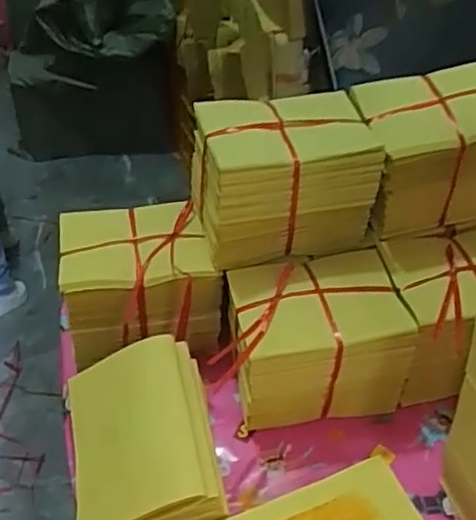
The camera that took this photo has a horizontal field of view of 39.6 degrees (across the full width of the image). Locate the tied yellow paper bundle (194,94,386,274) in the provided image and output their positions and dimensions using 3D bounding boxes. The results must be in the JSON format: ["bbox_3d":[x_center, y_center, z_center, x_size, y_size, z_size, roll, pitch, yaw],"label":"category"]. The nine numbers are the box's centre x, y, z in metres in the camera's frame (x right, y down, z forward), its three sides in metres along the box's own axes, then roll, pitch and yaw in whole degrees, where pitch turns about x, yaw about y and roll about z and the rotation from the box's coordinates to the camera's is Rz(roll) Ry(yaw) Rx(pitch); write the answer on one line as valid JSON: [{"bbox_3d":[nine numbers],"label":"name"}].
[{"bbox_3d":[0.045,-0.085,0.687,0.168,0.132,0.115,-11,43,-12],"label":"tied yellow paper bundle"}]

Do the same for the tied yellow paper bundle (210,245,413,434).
[{"bbox_3d":[0.074,0.082,0.683,0.174,0.127,0.122,-9,42,-9],"label":"tied yellow paper bundle"}]

